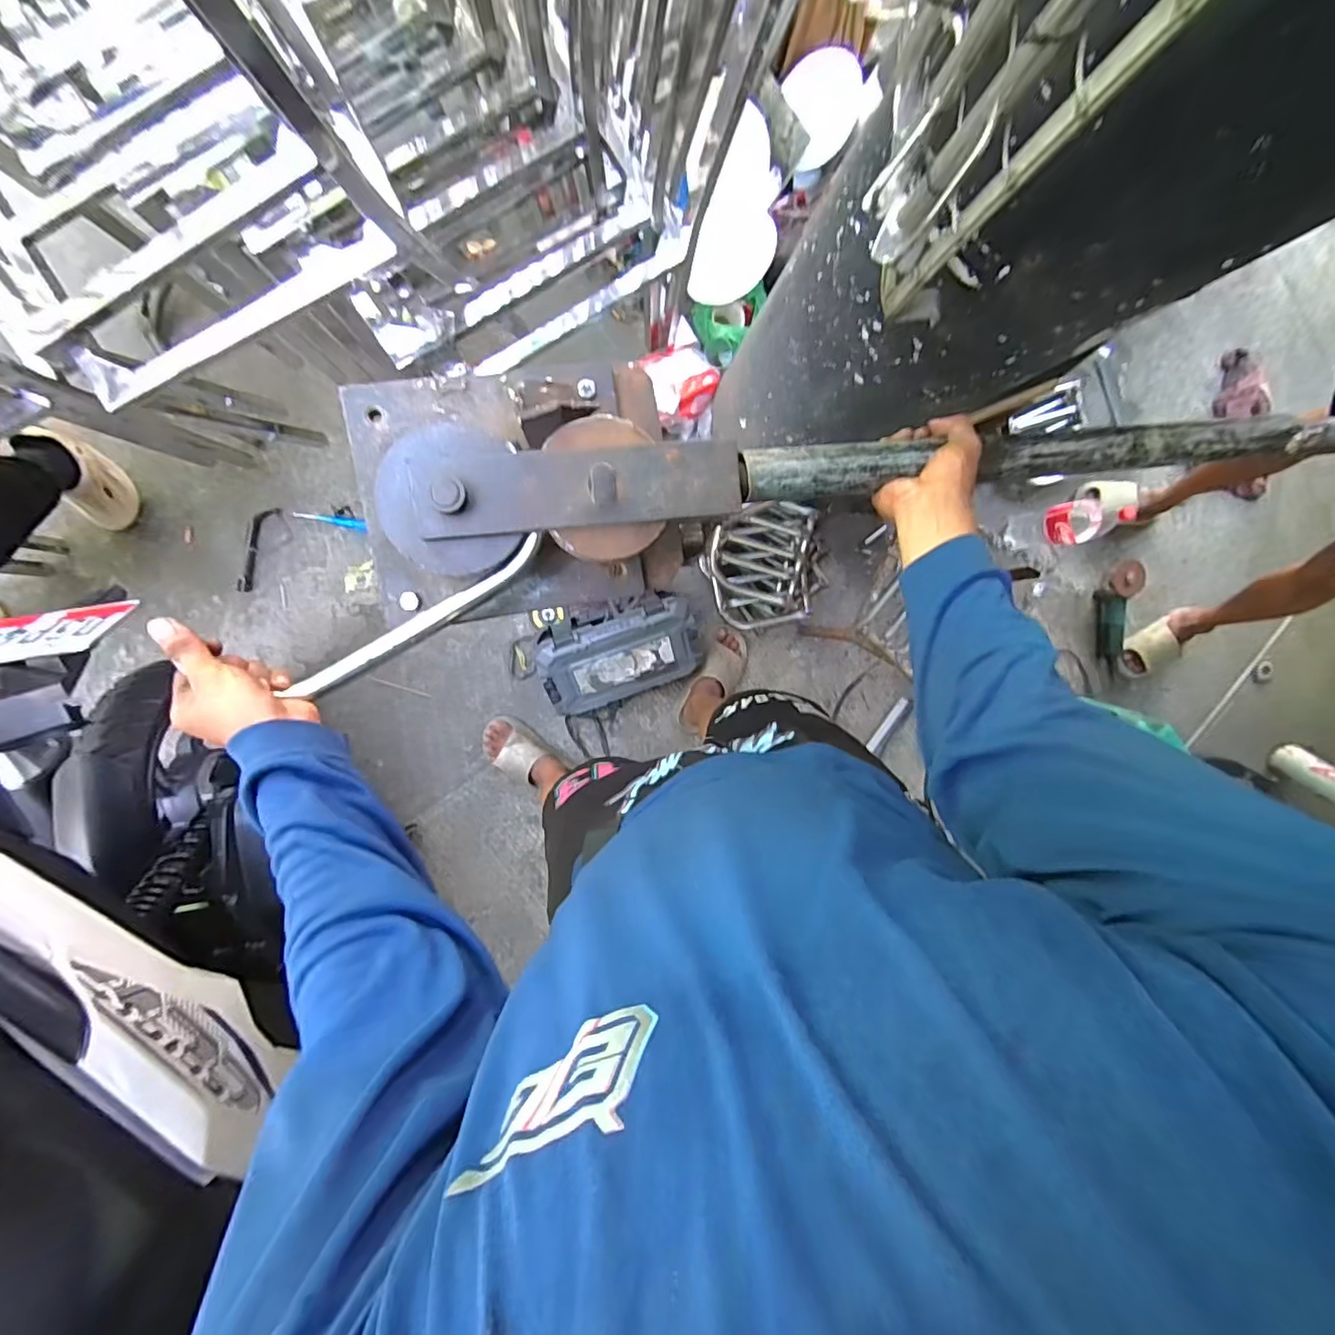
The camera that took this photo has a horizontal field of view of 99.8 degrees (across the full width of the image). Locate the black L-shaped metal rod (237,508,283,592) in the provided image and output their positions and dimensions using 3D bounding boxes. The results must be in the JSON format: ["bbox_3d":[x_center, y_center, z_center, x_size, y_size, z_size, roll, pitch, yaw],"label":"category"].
[{"bbox_3d":[-0.967,-0.280,1.320,0.047,0.022,0.208,21,91,-10],"label":"black L-shaped metal rod"}]

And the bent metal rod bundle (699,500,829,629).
[{"bbox_3d":[0.250,-0.257,1.430,0.319,0.135,0.295,-1,95,-9],"label":"bent metal rod bundle"}]

